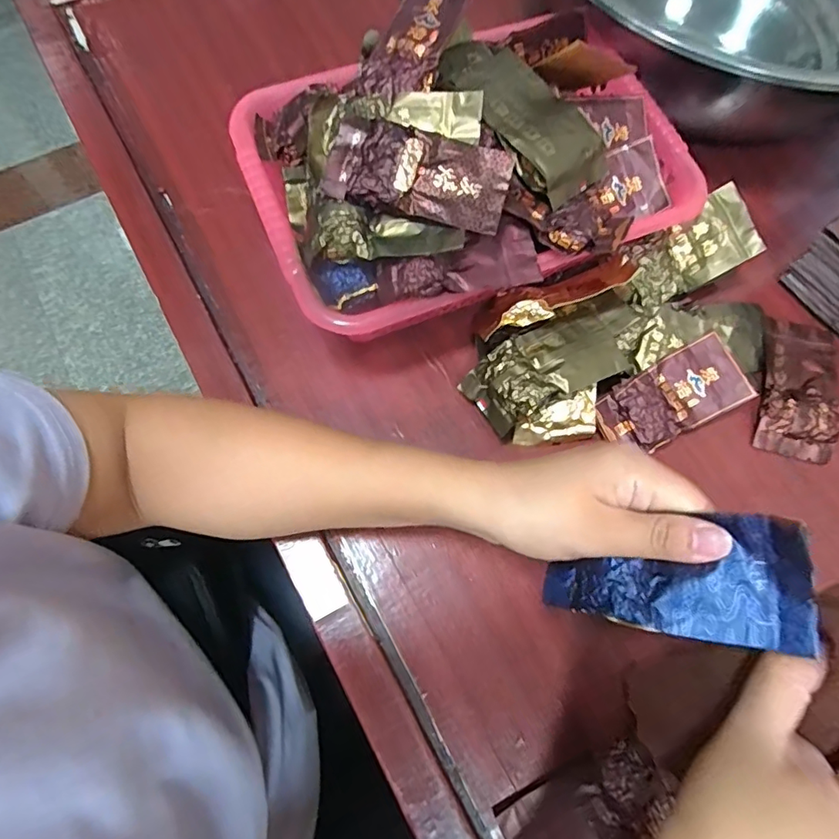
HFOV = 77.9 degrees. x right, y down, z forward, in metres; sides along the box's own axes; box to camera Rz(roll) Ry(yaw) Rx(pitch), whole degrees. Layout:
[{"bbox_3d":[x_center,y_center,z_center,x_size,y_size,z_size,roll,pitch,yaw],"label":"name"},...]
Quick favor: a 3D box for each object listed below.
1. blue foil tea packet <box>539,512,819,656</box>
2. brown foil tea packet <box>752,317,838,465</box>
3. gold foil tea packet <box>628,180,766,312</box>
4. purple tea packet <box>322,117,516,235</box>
[{"bbox_3d":[0.112,0.076,0.236,0.111,0.019,0.051,-13,67,27],"label":"blue foil tea packet"},{"bbox_3d":[0.291,-0.027,0.400,0.054,0.018,0.113,15,70,3],"label":"brown foil tea packet"},{"bbox_3d":[0.203,-0.126,0.391,0.105,0.015,0.055,-30,96,4],"label":"gold foil tea packet"},{"bbox_3d":[-0.002,-0.151,0.316,0.112,0.017,0.055,15,82,2],"label":"purple tea packet"}]

